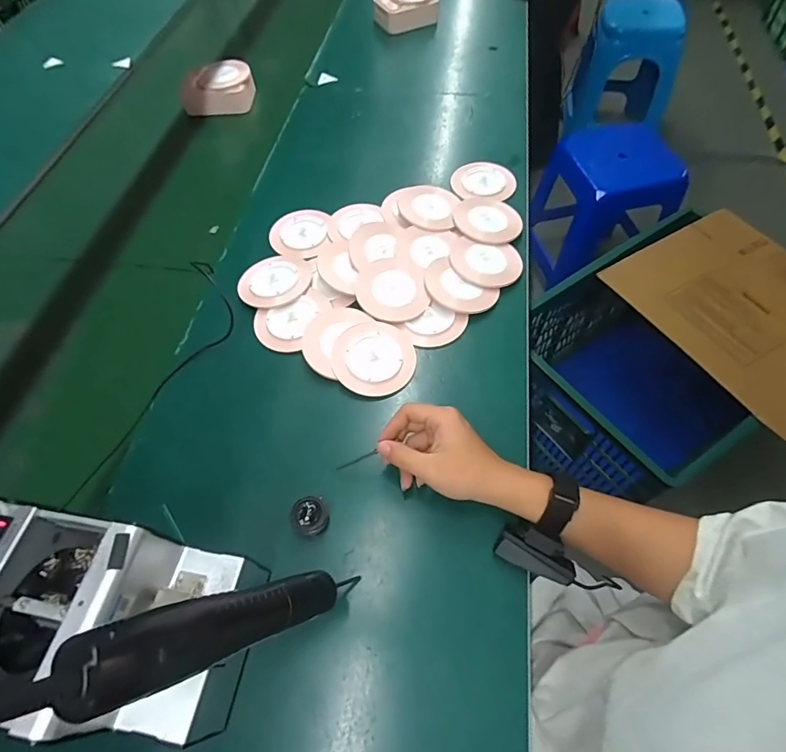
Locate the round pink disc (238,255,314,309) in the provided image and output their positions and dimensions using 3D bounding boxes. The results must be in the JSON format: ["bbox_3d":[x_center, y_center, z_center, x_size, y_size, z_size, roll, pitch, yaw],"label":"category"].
[{"bbox_3d":[-0.163,-0.133,0.624,0.099,0.005,0.092,-2,59,3],"label":"round pink disc"}]

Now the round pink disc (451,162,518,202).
[{"bbox_3d":[0.146,-0.311,0.724,0.100,0.014,0.089,3,59,5],"label":"round pink disc"}]

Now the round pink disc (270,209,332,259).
[{"bbox_3d":[-0.135,-0.217,0.677,0.091,0.010,0.096,-2,59,3],"label":"round pink disc"}]

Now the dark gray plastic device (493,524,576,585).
[{"bbox_3d":[0.134,0.163,0.423,0.071,0.019,0.038,16,104,20],"label":"dark gray plastic device"}]

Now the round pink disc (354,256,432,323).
[{"bbox_3d":[-0.002,-0.117,0.604,0.091,0.004,0.100,0,67,0],"label":"round pink disc"}]

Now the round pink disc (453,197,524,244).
[{"bbox_3d":[0.141,-0.233,0.669,0.098,0.015,0.089,3,59,5],"label":"round pink disc"}]

